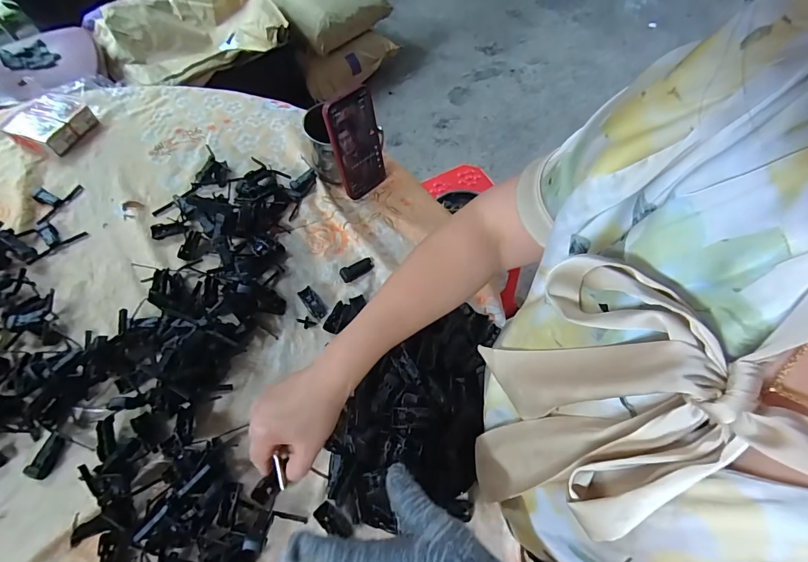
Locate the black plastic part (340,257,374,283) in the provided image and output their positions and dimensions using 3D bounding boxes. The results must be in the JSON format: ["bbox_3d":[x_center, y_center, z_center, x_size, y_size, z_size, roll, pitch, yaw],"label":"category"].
[{"bbox_3d":[-0.068,-0.016,0.576,0.049,0.009,0.022,-27,66,-15],"label":"black plastic part"}]

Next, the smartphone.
[{"bbox_3d":[-0.068,-0.201,0.586,0.075,0.158,0.014,-41,58,-20],"label":"smartphone"}]

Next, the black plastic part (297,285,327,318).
[{"bbox_3d":[-0.125,0.030,0.548,0.020,0.010,0.047,-35,68,-18],"label":"black plastic part"}]

